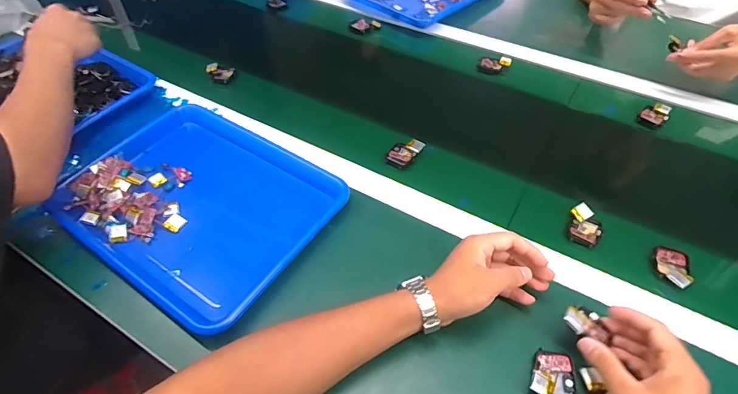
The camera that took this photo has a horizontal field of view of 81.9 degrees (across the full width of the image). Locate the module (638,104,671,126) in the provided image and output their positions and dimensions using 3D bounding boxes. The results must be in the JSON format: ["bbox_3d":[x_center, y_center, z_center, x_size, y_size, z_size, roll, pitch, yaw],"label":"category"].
[{"bbox_3d":[0.458,-0.133,0.681,0.045,0.014,0.037,-37,58,-27],"label":"module"}]

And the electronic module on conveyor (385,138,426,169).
[{"bbox_3d":[0.052,-0.067,0.626,0.035,0.016,0.054,33,57,26],"label":"electronic module on conveyor"}]

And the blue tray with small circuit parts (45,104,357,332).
[{"bbox_3d":[-0.221,0.004,0.567,0.338,0.044,0.263,27,55,22],"label":"blue tray with small circuit parts"}]

